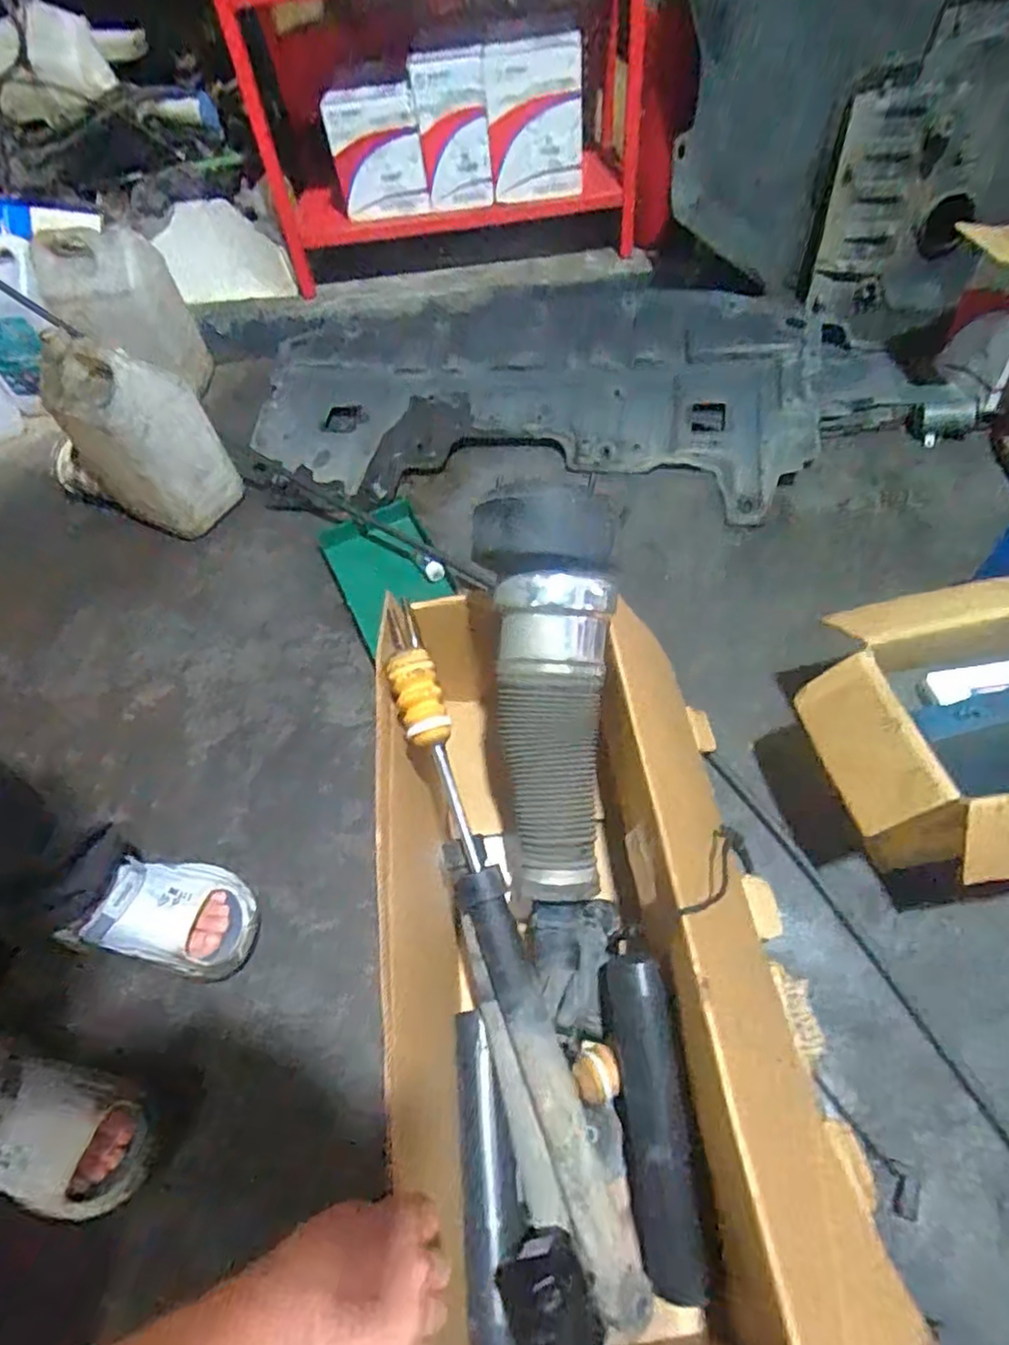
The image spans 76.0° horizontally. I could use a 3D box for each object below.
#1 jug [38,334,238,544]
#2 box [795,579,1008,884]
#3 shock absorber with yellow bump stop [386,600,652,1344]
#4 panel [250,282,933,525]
[{"bbox_3d":[-0.675,-0.438,1.184,0.261,0.313,0.176,25,62,20],"label":"jug"},{"bbox_3d":[0.535,0.065,0.756,0.374,0.203,0.338,-11,56,0],"label":"box"},{"bbox_3d":[-0.011,0.276,0.669,0.071,0.079,0.693,-19,78,-7],"label":"shock absorber with yellow bump stop"},{"bbox_3d":[0.149,-0.581,1.305,1.344,0.103,0.574,3,57,7],"label":"panel"}]

